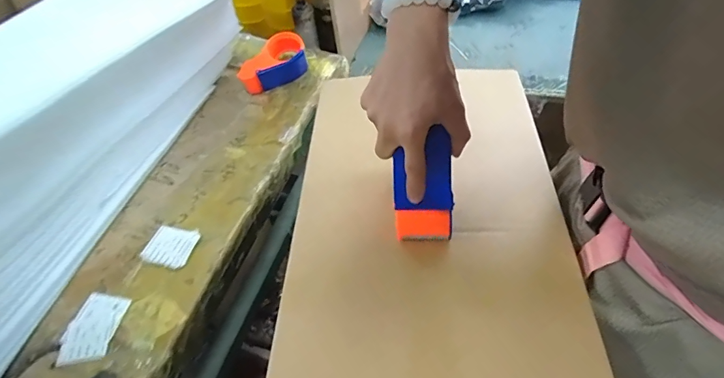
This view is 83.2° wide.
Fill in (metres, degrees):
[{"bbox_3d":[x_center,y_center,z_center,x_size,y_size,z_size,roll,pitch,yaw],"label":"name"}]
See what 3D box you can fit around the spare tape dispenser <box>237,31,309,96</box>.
[{"bbox_3d":[-0.188,-0.264,0.877,0.156,0.078,0.070,-40,58,-23],"label":"spare tape dispenser"}]

